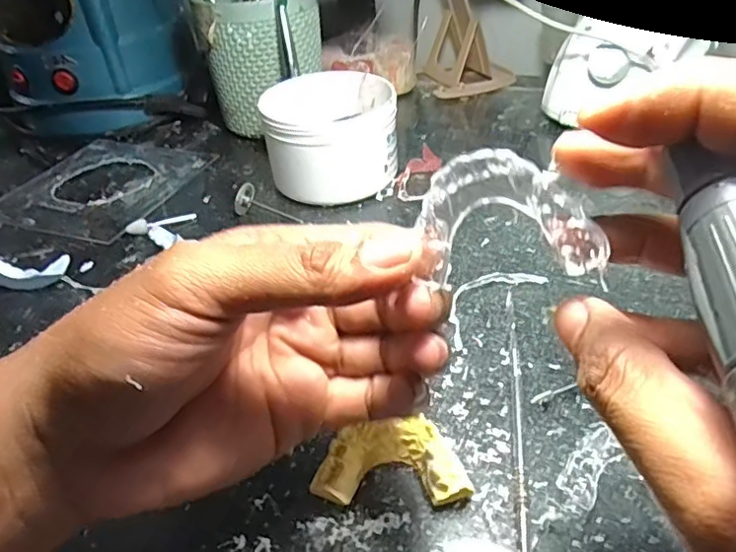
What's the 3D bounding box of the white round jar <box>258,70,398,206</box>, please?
[{"bbox_3d":[-0.024,-0.099,0.422,0.088,0.065,0.071,-5,39,1],"label":"white round jar"}]

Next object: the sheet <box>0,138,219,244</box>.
[{"bbox_3d":[-0.202,-0.072,0.462,0.130,0.007,0.131,11,41,19],"label":"sheet"}]

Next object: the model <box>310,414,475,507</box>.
[{"bbox_3d":[0.009,0.074,0.238,0.059,0.016,0.035,-2,39,5],"label":"model"}]

